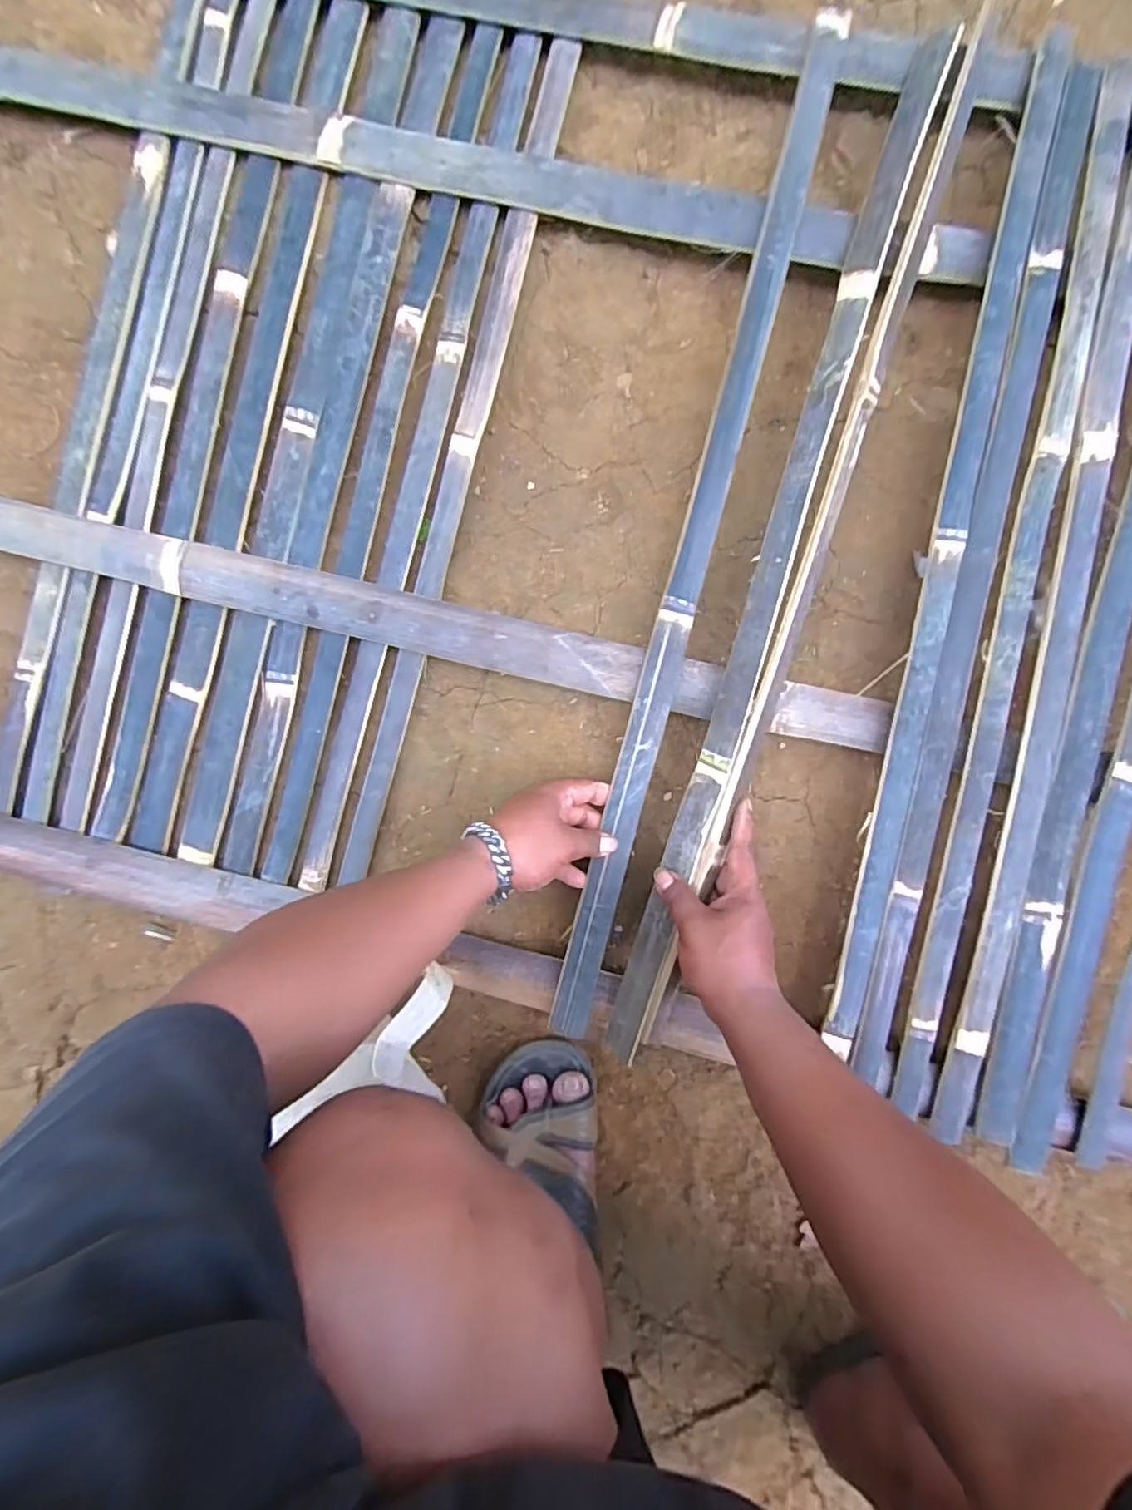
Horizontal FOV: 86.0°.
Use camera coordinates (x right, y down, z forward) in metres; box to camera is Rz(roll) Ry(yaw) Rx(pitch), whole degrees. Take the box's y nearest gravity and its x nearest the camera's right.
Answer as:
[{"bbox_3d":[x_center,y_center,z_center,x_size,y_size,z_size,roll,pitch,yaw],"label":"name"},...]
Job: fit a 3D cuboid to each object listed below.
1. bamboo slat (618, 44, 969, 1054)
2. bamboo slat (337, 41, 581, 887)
[{"bbox_3d":[0.178,-0.163,0.501,0.033,0.017,0.847,18,91,3],"label":"bamboo slat"},{"bbox_3d":[-0.099,-0.255,0.546,0.029,0.006,0.758,15,91,3],"label":"bamboo slat"}]

